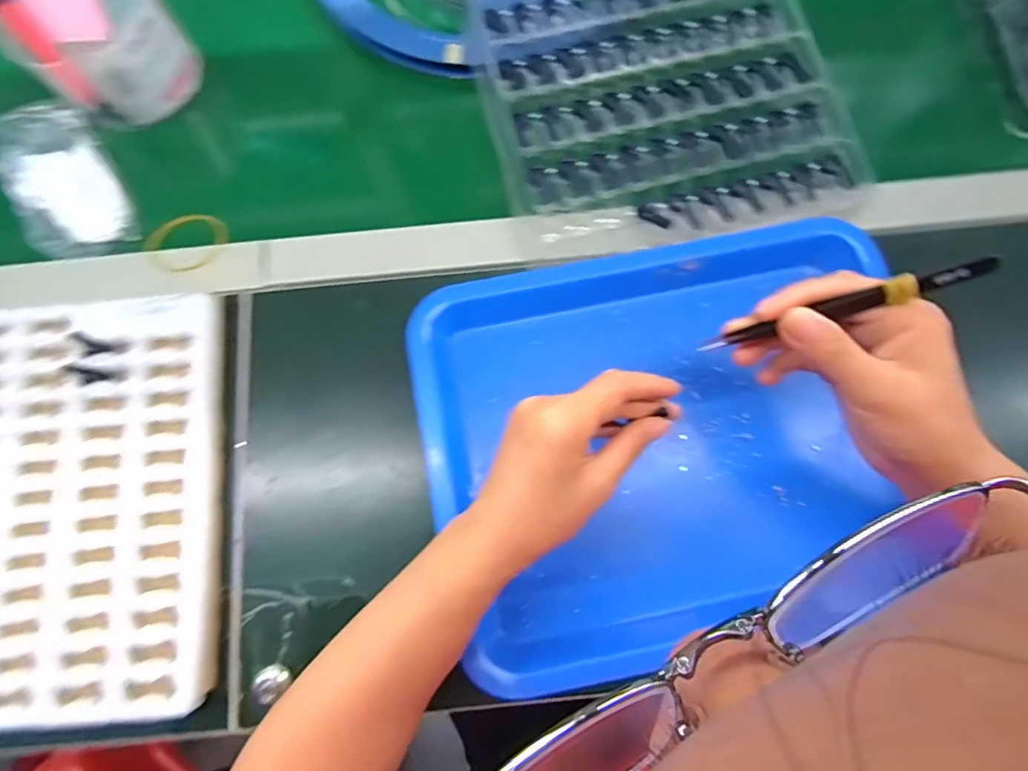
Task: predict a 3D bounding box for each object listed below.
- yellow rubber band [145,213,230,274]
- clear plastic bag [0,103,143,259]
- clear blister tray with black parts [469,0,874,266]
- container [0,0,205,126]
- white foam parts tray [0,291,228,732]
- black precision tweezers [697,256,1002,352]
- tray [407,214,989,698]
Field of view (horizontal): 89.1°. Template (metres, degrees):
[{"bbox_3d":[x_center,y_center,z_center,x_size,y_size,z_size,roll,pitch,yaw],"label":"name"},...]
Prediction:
[{"bbox_3d":[-0.258,-0.110,0.411,0.064,0.010,0.053,-7,67,2],"label":"yellow rubber band"},{"bbox_3d":[-0.359,-0.160,0.415,0.077,0.030,0.131,-25,77,-5],"label":"clear plastic bag"},{"bbox_3d":[0.111,-0.234,0.416,0.258,0.027,0.254,-11,76,-2],"label":"clear blister tray with black parts"},{"bbox_3d":[-0.326,-0.280,0.405,0.111,0.107,0.099,-36,78,-8],"label":"container"},{"bbox_3d":[-0.300,0.076,0.356,0.197,0.028,0.270,-4,77,0],"label":"white foam parts tray"},{"bbox_3d":[0.160,-0.038,0.261,0.129,0.014,0.009,-17,76,26],"label":"black precision tweezers"},{"bbox_3d":[0.108,0.037,0.357,0.321,0.046,0.269,-13,76,-2],"label":"tray"}]

